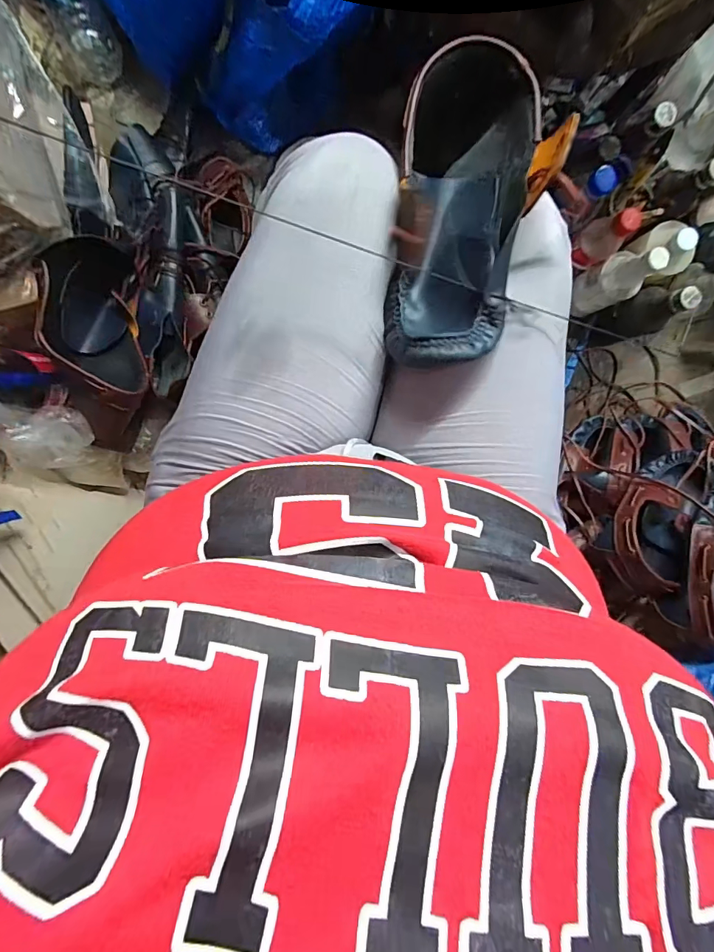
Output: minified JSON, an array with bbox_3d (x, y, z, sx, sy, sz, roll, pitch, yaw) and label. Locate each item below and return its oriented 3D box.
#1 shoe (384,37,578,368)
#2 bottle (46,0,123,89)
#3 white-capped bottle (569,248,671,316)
[{"bbox_3d":[0.074,-0.193,0.299,0.084,0.103,0.233,10,84,-4],"label":"shoe"},{"bbox_3d":[-0.412,-0.680,0.607,0.082,0.061,0.194,-20,117,0],"label":"bottle"},{"bbox_3d":[0.383,-0.291,0.640,0.057,0.165,0.065,-22,98,0],"label":"white-capped bottle"}]

